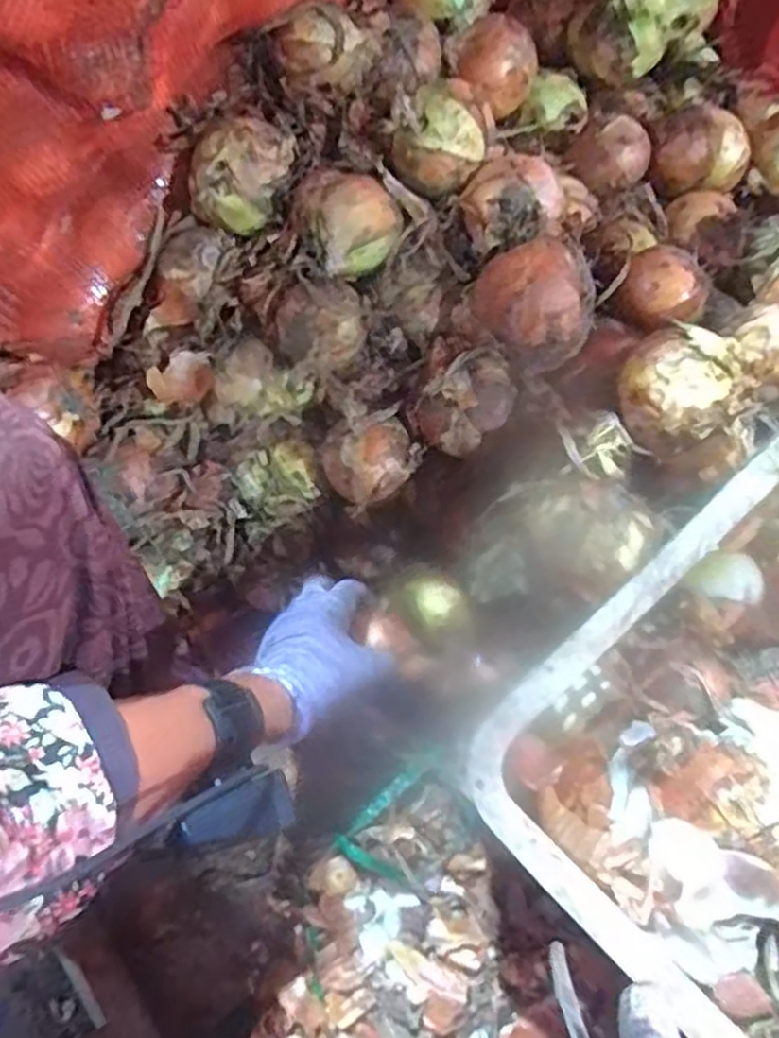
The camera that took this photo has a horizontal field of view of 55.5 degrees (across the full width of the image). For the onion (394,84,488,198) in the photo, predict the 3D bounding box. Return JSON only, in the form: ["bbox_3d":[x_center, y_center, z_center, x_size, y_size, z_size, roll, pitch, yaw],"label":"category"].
[{"bbox_3d":[0.039,-0.275,0.538,0.053,0.053,0.056,0,76,0],"label":"onion"}]

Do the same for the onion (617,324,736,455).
[{"bbox_3d":[0.190,-0.083,0.505,0.073,0.064,0.073,42,80,10],"label":"onion"}]

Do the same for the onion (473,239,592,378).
[{"bbox_3d":[0.104,-0.151,0.522,0.080,0.062,0.085,-27,77,-6],"label":"onion"}]

